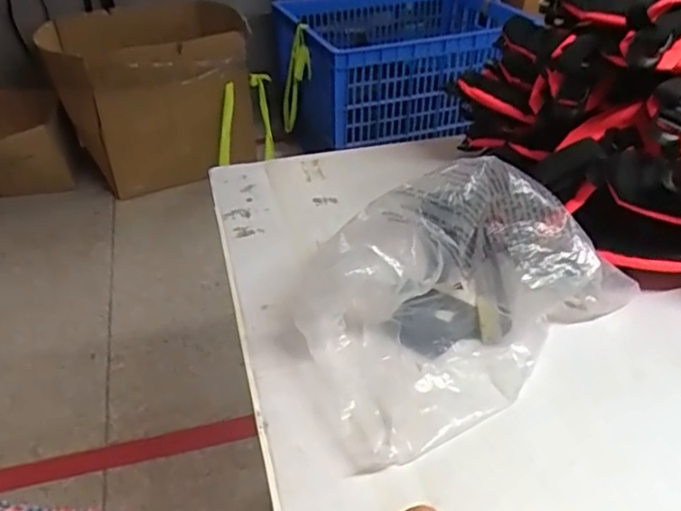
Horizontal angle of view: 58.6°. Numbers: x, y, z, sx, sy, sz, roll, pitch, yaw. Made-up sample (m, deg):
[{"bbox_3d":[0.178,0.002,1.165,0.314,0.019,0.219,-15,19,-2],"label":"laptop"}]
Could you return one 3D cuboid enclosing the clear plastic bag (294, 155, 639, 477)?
[{"bbox_3d":[0.108,0.025,0.547,0.324,0.124,0.175,-25,43,-28],"label":"clear plastic bag"}]

